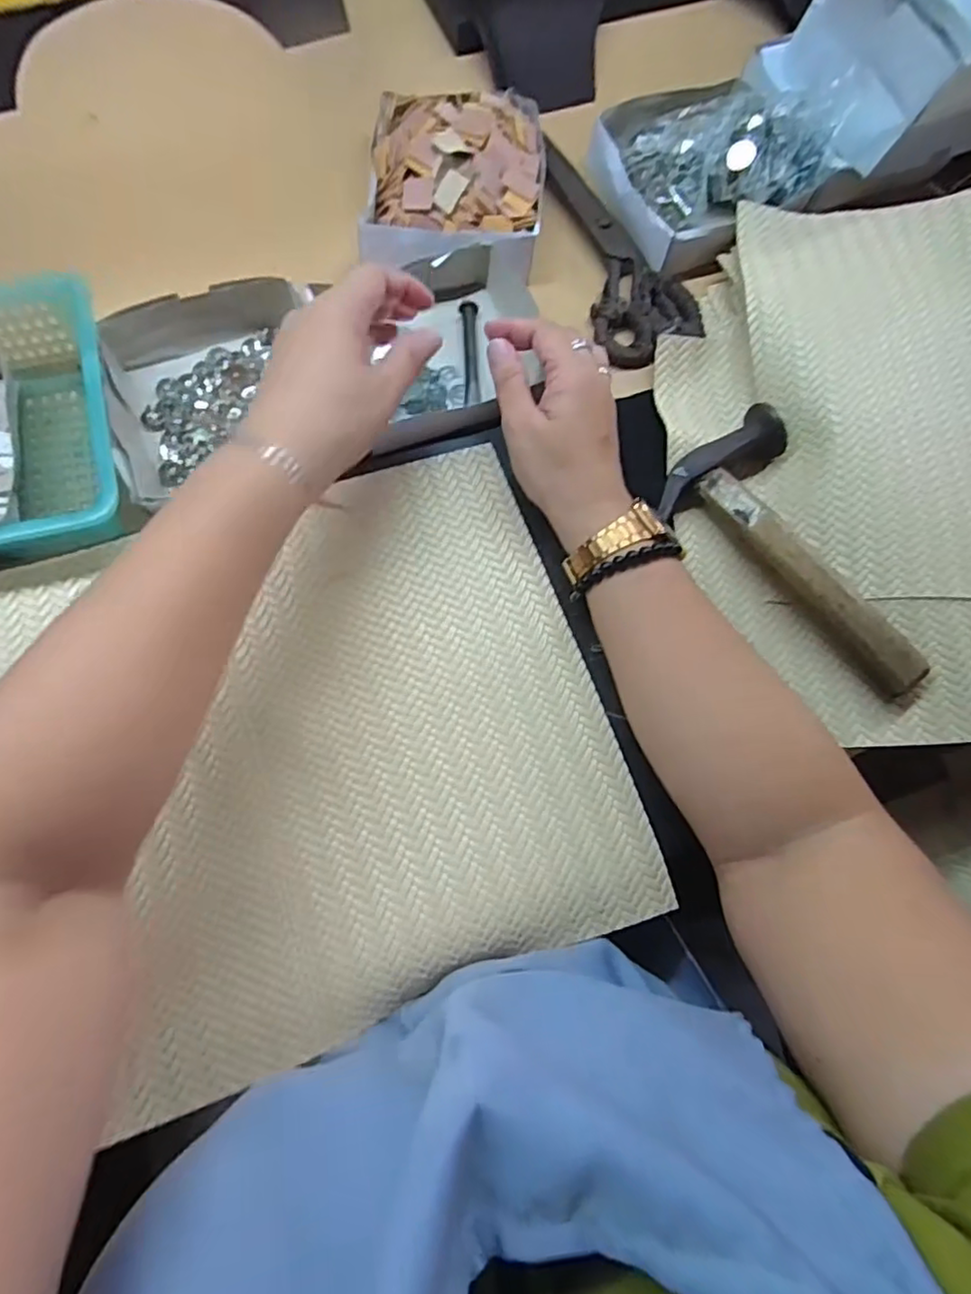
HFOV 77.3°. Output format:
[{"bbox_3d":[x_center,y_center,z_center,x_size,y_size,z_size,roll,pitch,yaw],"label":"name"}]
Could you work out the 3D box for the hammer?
[{"bbox_3d":[0.212,-0.063,0.402,0.104,0.041,0.200,-41,82,-13],"label":"hammer"}]

